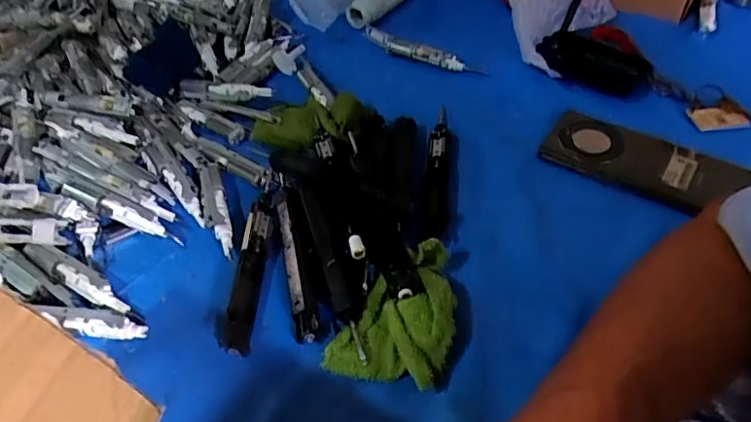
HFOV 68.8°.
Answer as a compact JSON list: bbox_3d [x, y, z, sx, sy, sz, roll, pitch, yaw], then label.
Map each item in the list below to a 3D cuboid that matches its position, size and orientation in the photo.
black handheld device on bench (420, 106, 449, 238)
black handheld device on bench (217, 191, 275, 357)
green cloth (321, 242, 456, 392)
[{"bbox_3d":[0.054,-0.039,0.481,0.022,0.016,0.155,2,47,6],"label":"black handheld device on bench"},{"bbox_3d":[-0.094,0.039,0.414,0.020,0.014,0.139,0,47,4],"label":"black handheld device on bench"},{"bbox_3d":[0.019,0.065,0.373,0.074,0.028,0.097,13,49,15],"label":"green cloth"}]

